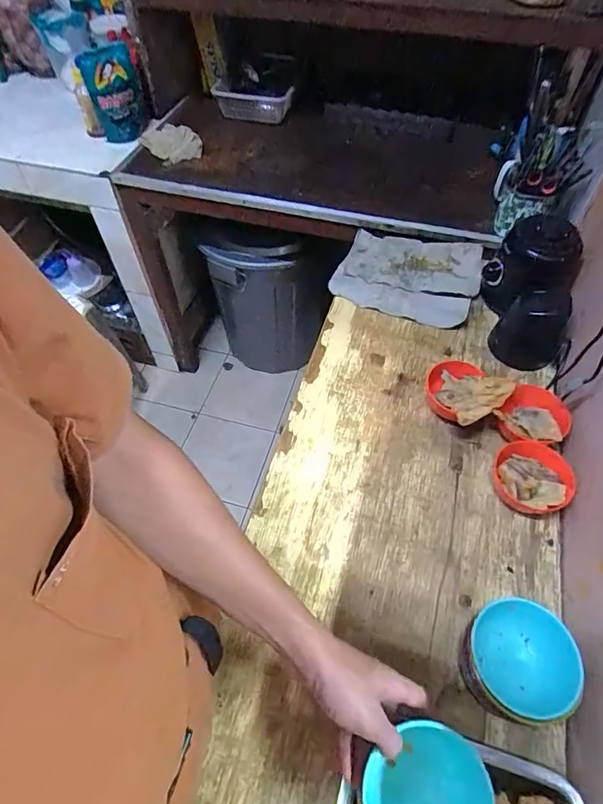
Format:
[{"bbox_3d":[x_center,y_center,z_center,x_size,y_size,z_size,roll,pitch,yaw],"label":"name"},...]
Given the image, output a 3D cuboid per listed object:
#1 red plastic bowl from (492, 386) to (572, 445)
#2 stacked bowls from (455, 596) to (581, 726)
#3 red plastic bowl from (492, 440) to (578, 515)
[{"bbox_3d":[0.373,0.035,0.738,0.100,0.057,0.111,35,62,21],"label":"red plastic bowl"},{"bbox_3d":[0.254,0.305,0.530,0.106,0.092,0.110,0,55,-1],"label":"stacked bowls"},{"bbox_3d":[0.348,0.120,0.682,0.108,0.055,0.104,0,55,-1],"label":"red plastic bowl"}]

